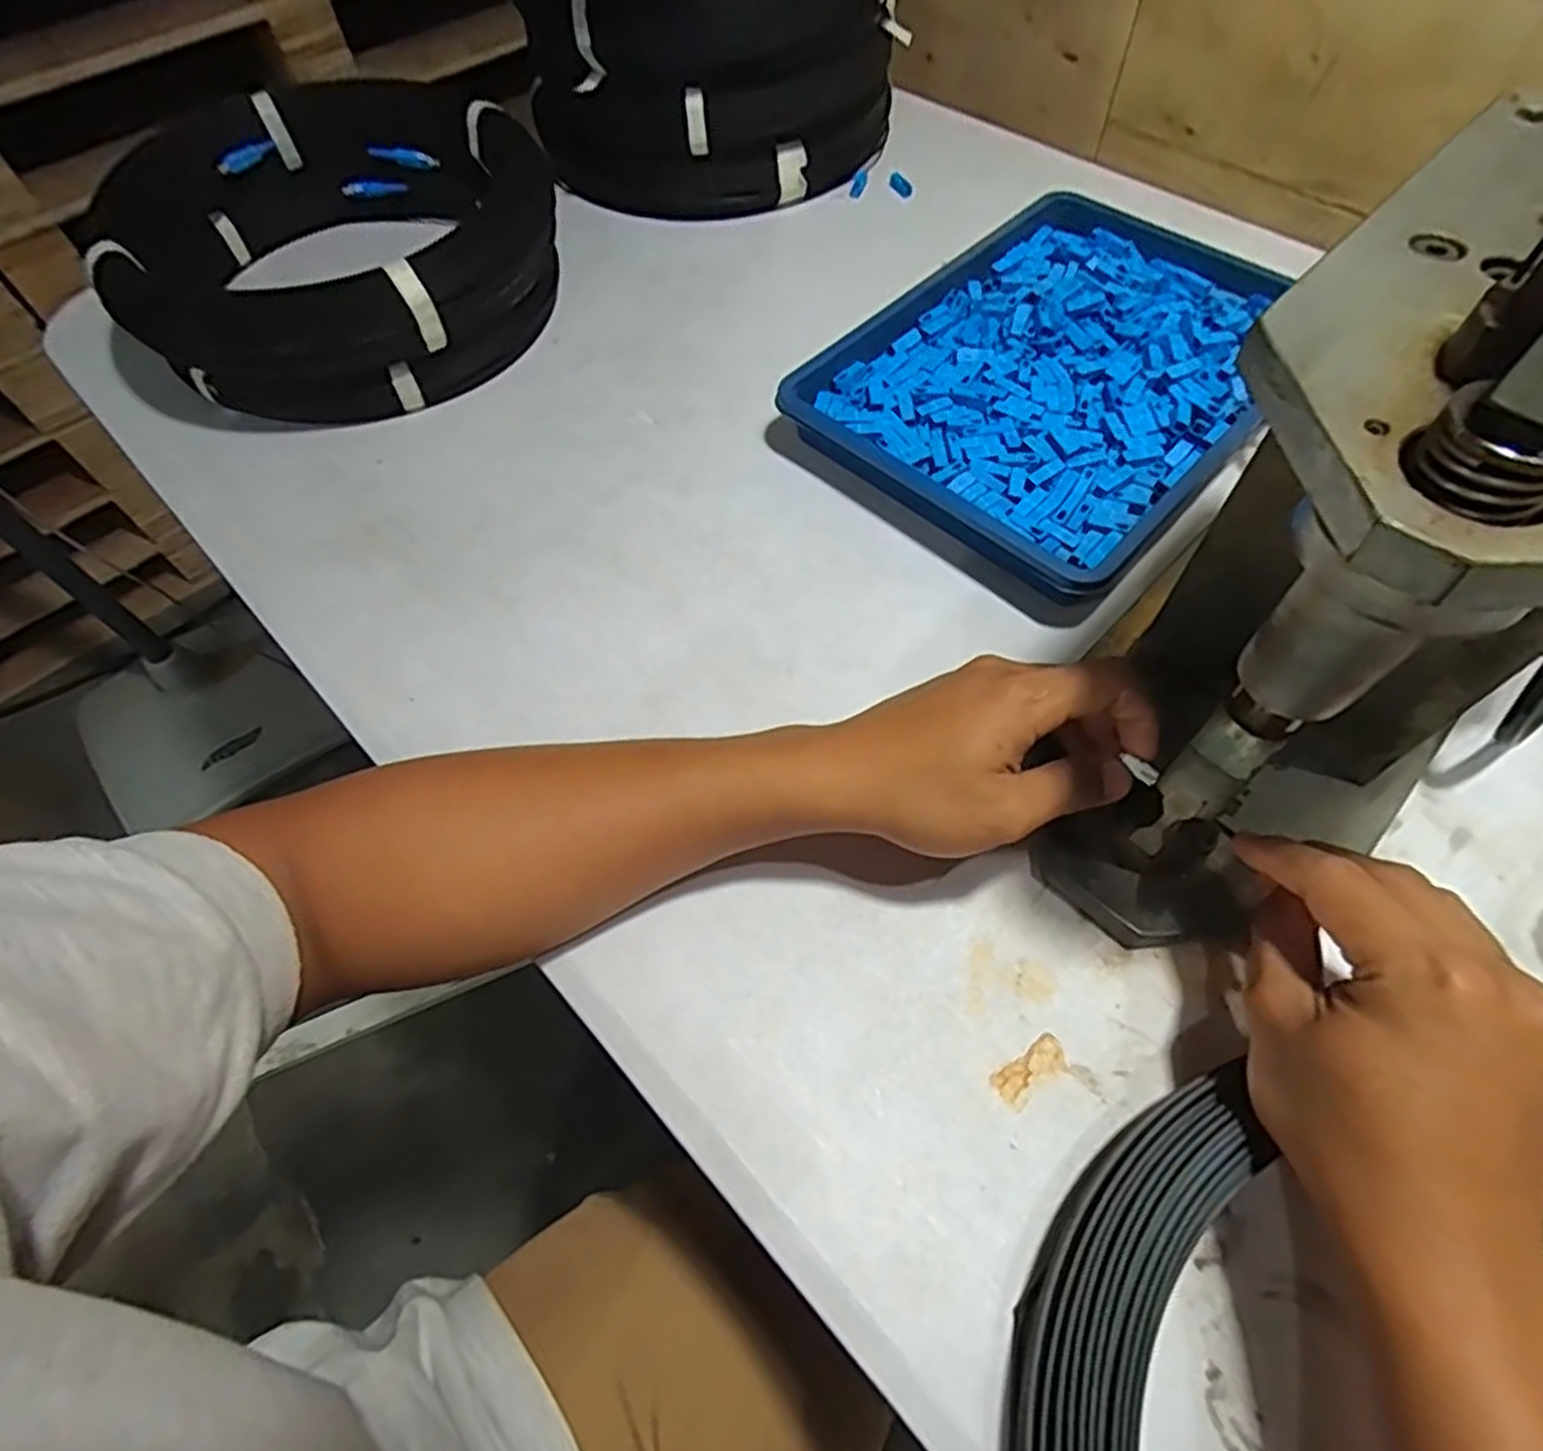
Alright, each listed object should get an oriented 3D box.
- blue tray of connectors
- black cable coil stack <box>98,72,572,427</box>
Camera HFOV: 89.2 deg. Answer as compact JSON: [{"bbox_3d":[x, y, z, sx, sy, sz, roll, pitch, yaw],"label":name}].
[{"bbox_3d":[0.200,-0.236,0.518,0.234,0.038,0.320,39,68,22],"label":"blue tray of connectors"},{"bbox_3d":[-0.309,-0.337,0.563,0.285,0.103,0.275,40,69,22],"label":"black cable coil stack"}]

